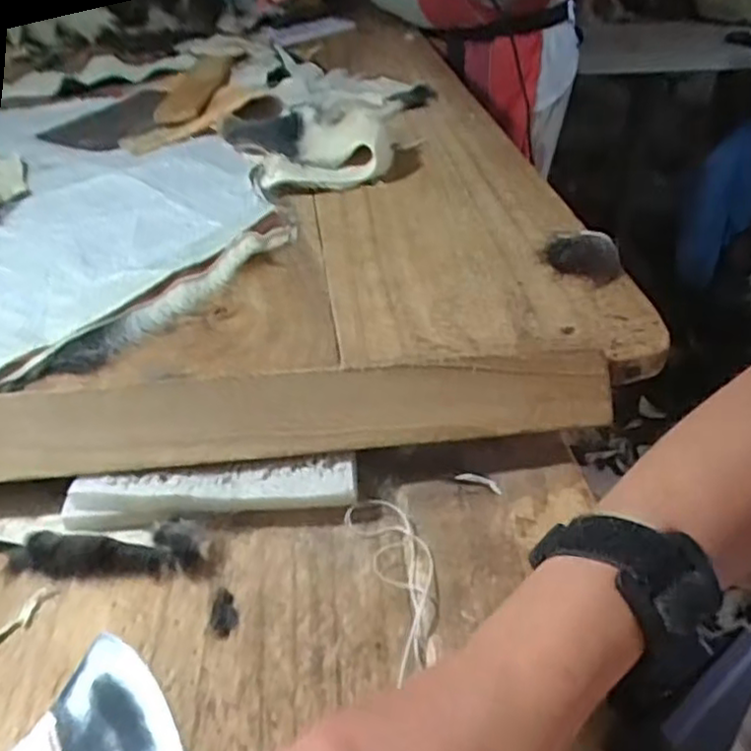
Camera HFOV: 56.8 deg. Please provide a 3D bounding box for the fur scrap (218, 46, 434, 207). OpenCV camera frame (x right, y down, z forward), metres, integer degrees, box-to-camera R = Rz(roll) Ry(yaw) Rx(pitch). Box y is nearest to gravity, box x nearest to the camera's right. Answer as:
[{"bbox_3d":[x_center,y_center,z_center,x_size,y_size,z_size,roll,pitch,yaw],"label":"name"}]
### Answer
[{"bbox_3d":[-0.048,-0.310,0.767,0.210,0.042,0.429,-4,38,-2],"label":"fur scrap"}]

